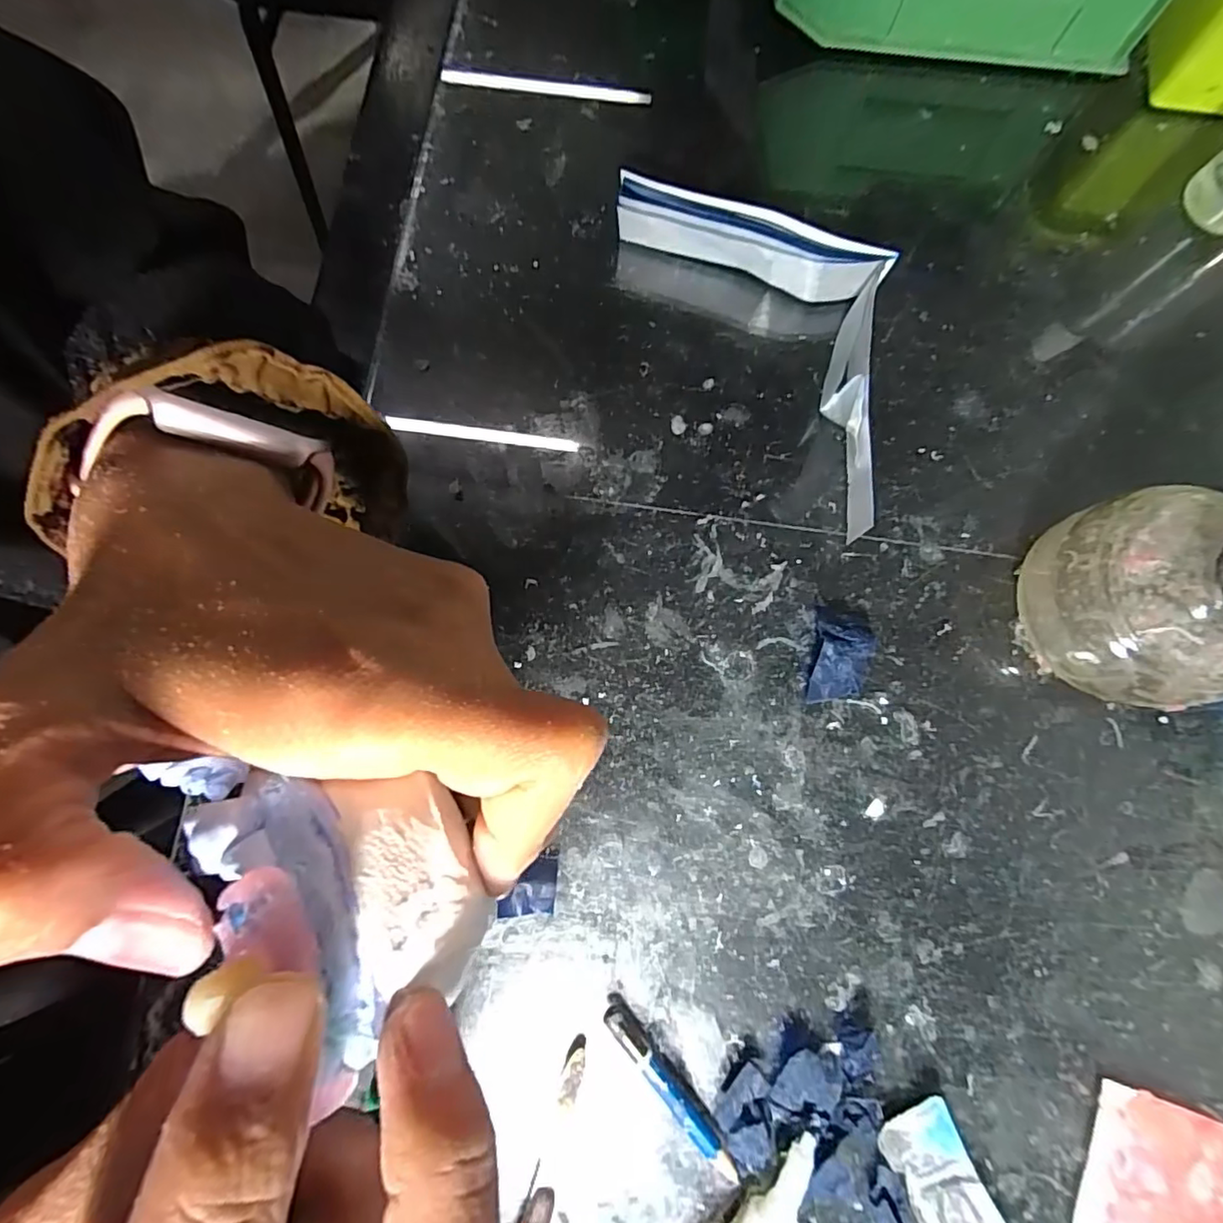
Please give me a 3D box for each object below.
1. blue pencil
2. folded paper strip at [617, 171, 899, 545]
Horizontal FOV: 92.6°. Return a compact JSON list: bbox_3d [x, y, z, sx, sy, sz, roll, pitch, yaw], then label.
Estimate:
[{"bbox_3d":[0.020,0.165,0.200,0.006,0.010,0.067,-38,82,-7],"label":"blue pencil"},{"bbox_3d":[0.078,-0.123,0.243,0.070,0.027,0.172,-34,82,-6],"label":"folded paper strip"}]

